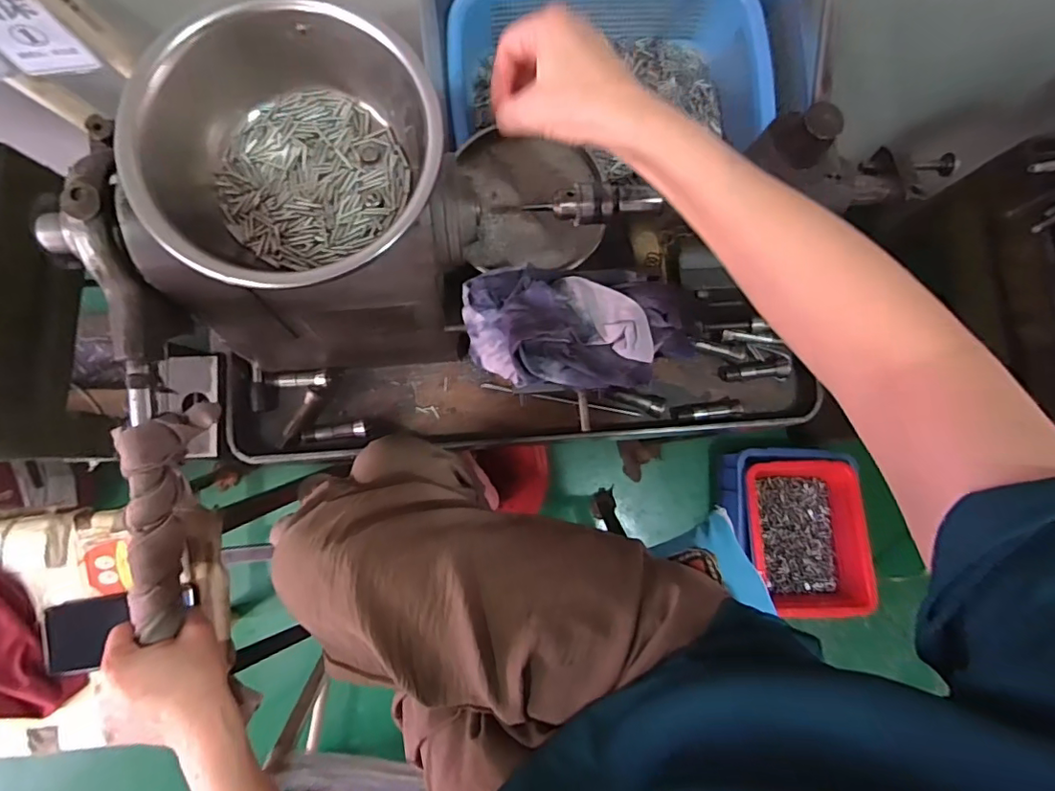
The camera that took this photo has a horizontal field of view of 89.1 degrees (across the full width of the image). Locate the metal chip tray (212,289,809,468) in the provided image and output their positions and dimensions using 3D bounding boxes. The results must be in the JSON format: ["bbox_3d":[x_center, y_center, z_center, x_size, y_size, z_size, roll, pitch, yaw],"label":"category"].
[{"bbox_3d":[0.002,-0.018,0.644,0.678,0.055,0.157,-5,84,-3],"label":"metal chip tray"}]

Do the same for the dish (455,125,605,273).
[{"bbox_3d":[0.002,-0.178,0.491,0.121,0.019,0.127,-2,84,-2],"label":"dish"}]

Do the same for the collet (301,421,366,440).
[{"bbox_3d":[-0.221,0.042,0.617,0.073,0.015,0.016,-8,84,12],"label":"collet"}]

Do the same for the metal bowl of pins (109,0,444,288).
[{"bbox_3d":[-0.144,-0.151,0.341,0.173,0.061,0.160,0,84,-2],"label":"metal bowl of pins"}]

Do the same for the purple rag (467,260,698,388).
[{"bbox_3d":[0.037,-0.056,0.422,0.174,0.057,0.097,1,84,-2],"label":"purple rag"}]

